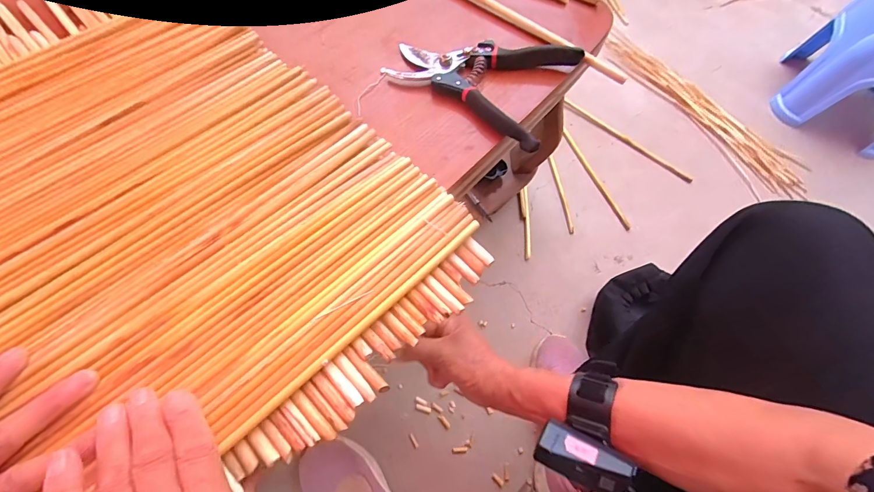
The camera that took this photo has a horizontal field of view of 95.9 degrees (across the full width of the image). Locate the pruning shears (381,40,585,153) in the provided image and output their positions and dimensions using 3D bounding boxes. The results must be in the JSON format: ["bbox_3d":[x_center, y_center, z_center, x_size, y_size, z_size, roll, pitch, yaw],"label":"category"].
[{"bbox_3d":[0.049,-0.189,0.418,0.185,0.024,0.136,32,63,9],"label":"pruning shears"}]

